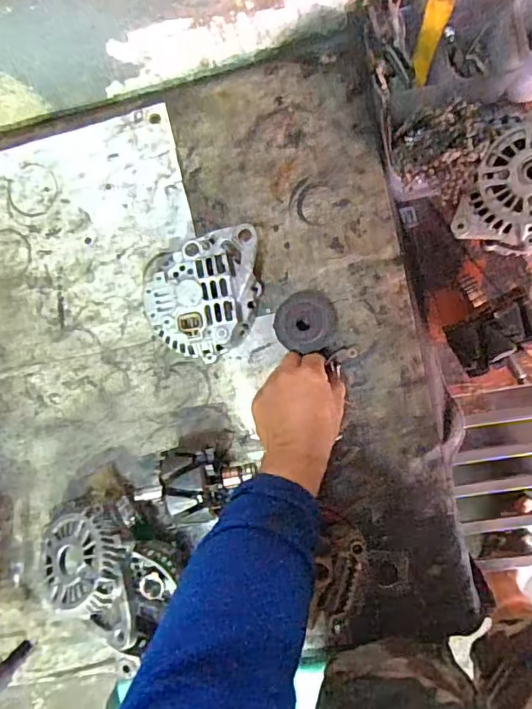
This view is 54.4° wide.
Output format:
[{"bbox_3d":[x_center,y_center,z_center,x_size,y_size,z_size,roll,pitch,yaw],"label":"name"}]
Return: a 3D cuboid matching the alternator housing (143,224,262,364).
[{"bbox_3d":[-0.077,-0.074,0.611,0.128,0.066,0.155,14,89,7],"label":"alternator housing"}]

